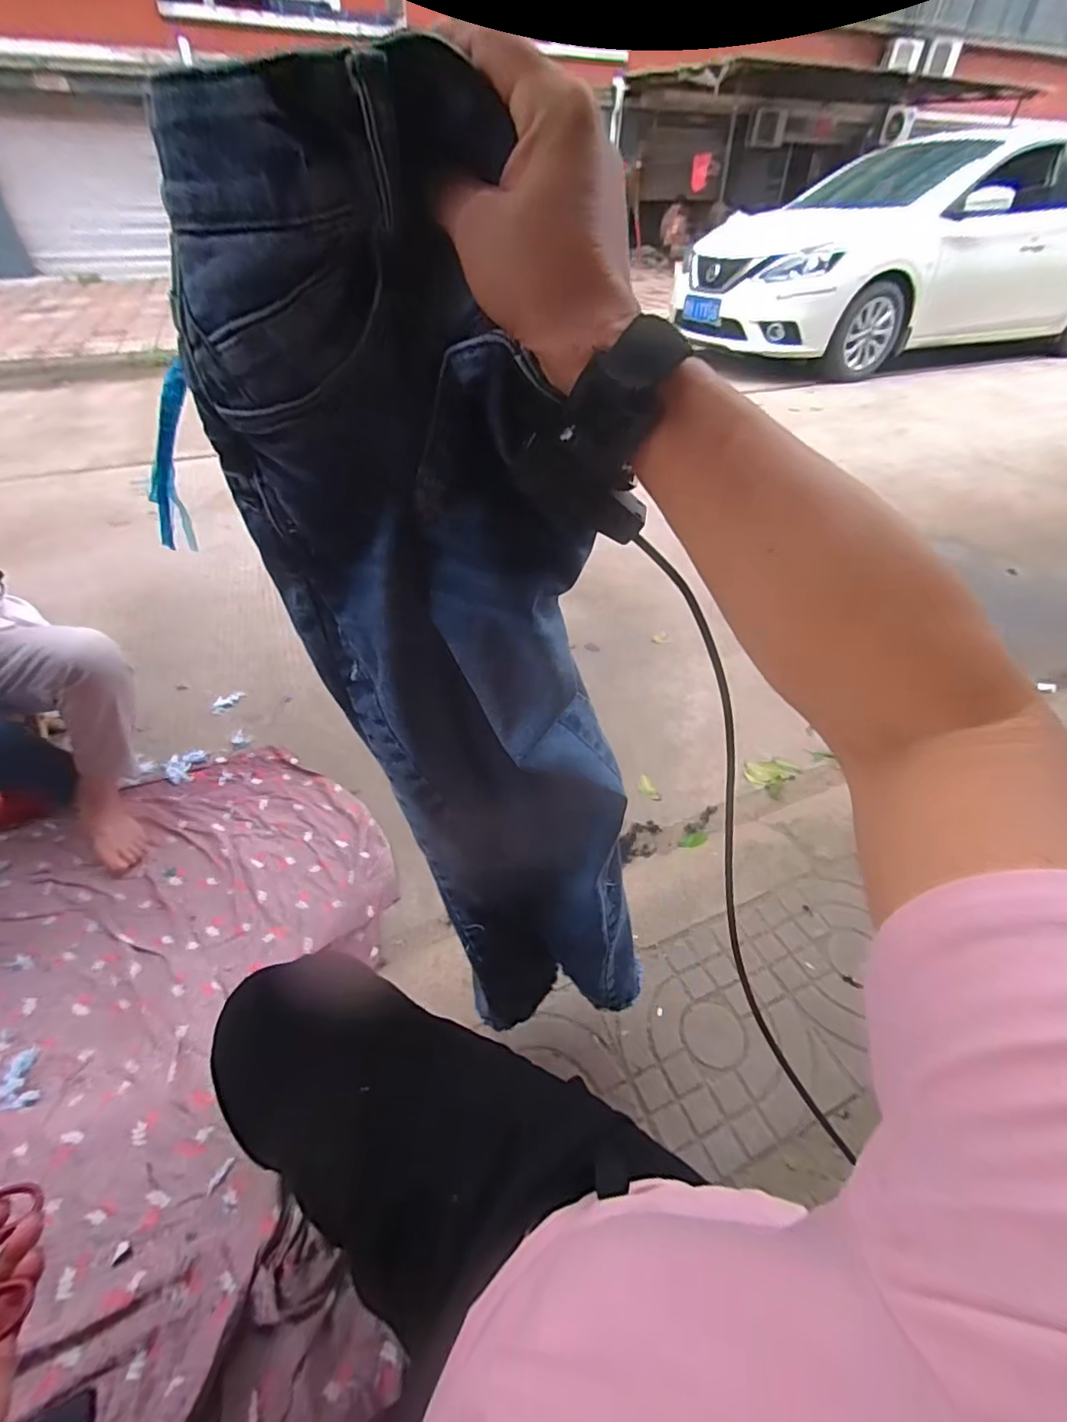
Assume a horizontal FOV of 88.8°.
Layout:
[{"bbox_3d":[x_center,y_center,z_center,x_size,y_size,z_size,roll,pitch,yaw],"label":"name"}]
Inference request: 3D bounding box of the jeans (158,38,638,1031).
[{"bbox_3d":[-0.036,0.052,0.451,0.191,0.754,0.051,-9,39,5],"label":"jeans"}]

